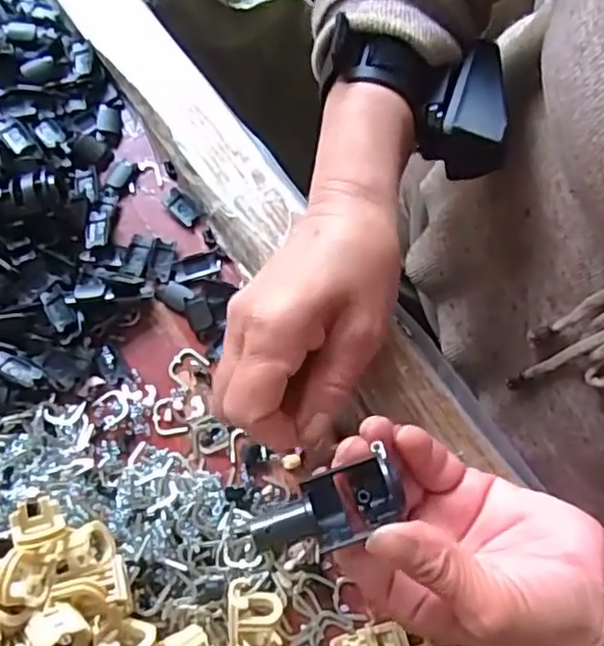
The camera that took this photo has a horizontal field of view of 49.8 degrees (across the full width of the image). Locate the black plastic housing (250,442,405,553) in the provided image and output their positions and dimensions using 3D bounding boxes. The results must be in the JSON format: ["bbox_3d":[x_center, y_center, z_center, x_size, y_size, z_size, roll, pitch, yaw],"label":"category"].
[{"bbox_3d":[0.009,0.065,0.228,0.053,0.015,0.024,-20,73,-11],"label":"black plastic housing"}]

